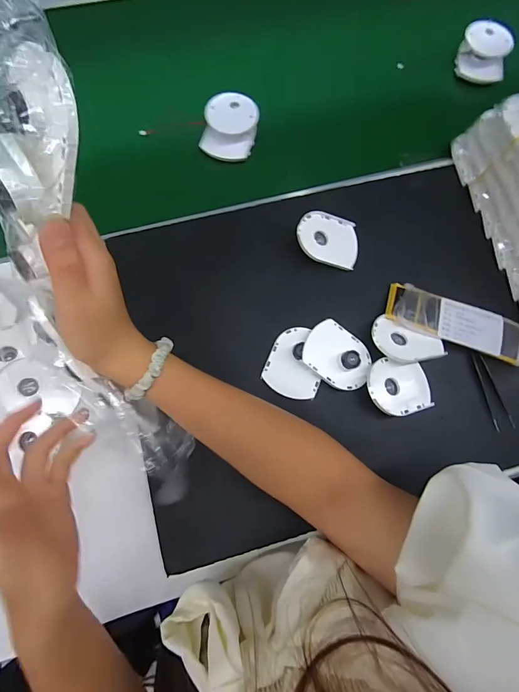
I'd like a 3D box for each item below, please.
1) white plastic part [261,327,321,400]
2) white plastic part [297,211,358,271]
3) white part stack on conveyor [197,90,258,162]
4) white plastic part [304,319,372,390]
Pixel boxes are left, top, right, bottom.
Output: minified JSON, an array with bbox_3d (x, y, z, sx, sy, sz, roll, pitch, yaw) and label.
[{"bbox_3d":[0.041,0.016,0.378,0.058,0.020,0.073,21,75,4],"label":"white plastic part"},{"bbox_3d":[0.079,-0.123,0.413,0.075,0.007,0.066,10,72,-17],"label":"white plastic part"},{"bbox_3d":[-0.037,-0.279,0.456,0.064,0.028,0.076,15,74,2],"label":"white part stack on conveyor"},{"bbox_3d":[0.082,0.009,0.375,0.072,0.016,0.060,36,76,8],"label":"white plastic part"}]

